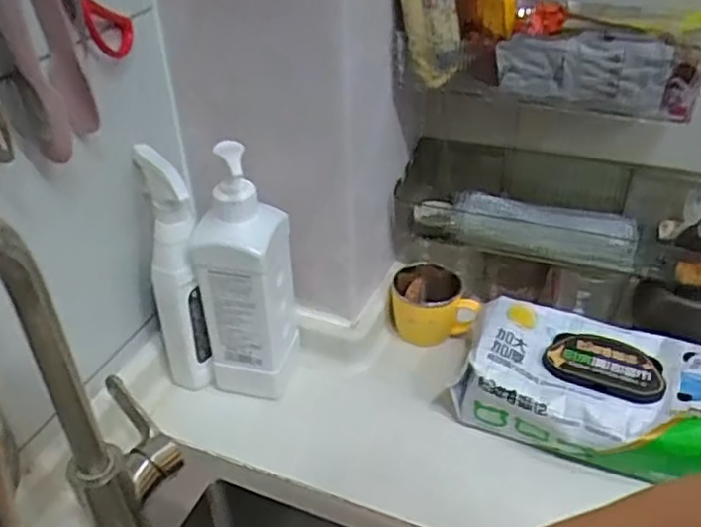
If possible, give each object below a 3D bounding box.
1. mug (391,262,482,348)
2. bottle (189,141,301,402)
[{"bbox_3d":[0.094,0.049,0.811,0.091,0.070,0.074,-6,37,-5],"label":"mug"},{"bbox_3d":[-0.105,0.008,0.686,0.080,0.280,0.076,6,37,11],"label":"bottle"}]

